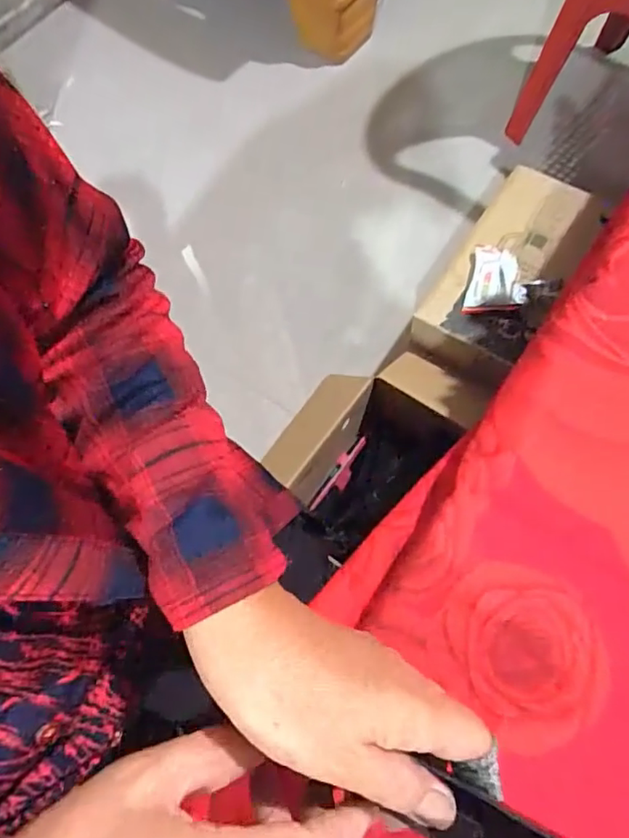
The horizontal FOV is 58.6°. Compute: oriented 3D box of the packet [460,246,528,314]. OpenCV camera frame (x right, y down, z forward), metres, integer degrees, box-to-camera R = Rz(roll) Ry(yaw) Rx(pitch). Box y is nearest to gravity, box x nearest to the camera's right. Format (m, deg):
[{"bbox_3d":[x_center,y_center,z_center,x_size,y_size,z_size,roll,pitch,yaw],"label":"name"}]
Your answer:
[{"bbox_3d":[0.250,-0.194,0.777,0.076,0.025,0.103,7,69,8],"label":"packet"}]

